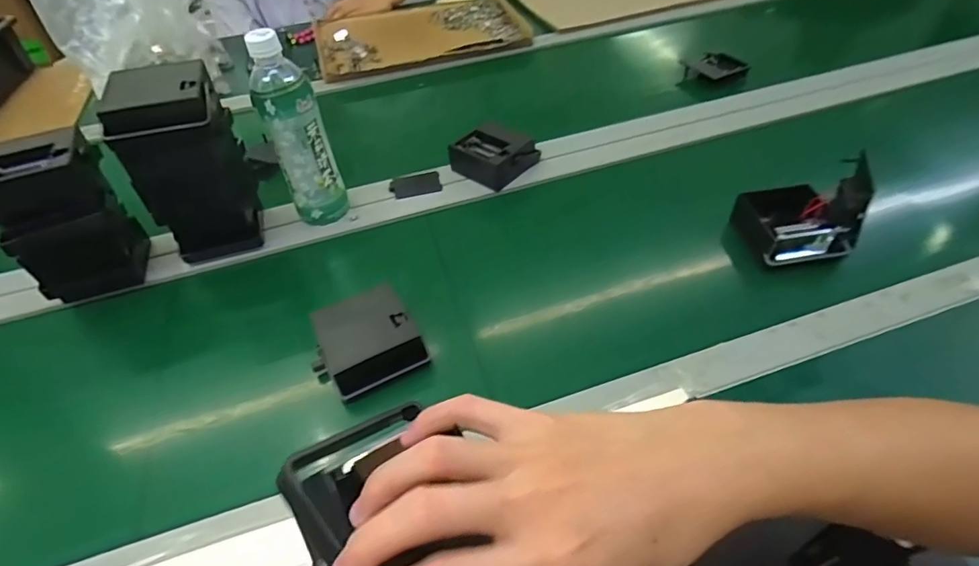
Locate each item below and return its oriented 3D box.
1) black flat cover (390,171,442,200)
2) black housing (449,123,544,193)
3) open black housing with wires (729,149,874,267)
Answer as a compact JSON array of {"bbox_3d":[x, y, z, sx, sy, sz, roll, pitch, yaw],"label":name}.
[{"bbox_3d":[-0.098,-0.131,0.692,0.065,0.007,0.048,-11,48,-6],"label":"black flat cover"},{"bbox_3d":[0.006,-0.172,0.692,0.087,0.043,0.086,33,57,29],"label":"black housing"},{"bbox_3d":[0.359,-0.070,0.578,0.159,0.083,0.093,-16,49,-11],"label":"open black housing with wires"}]

